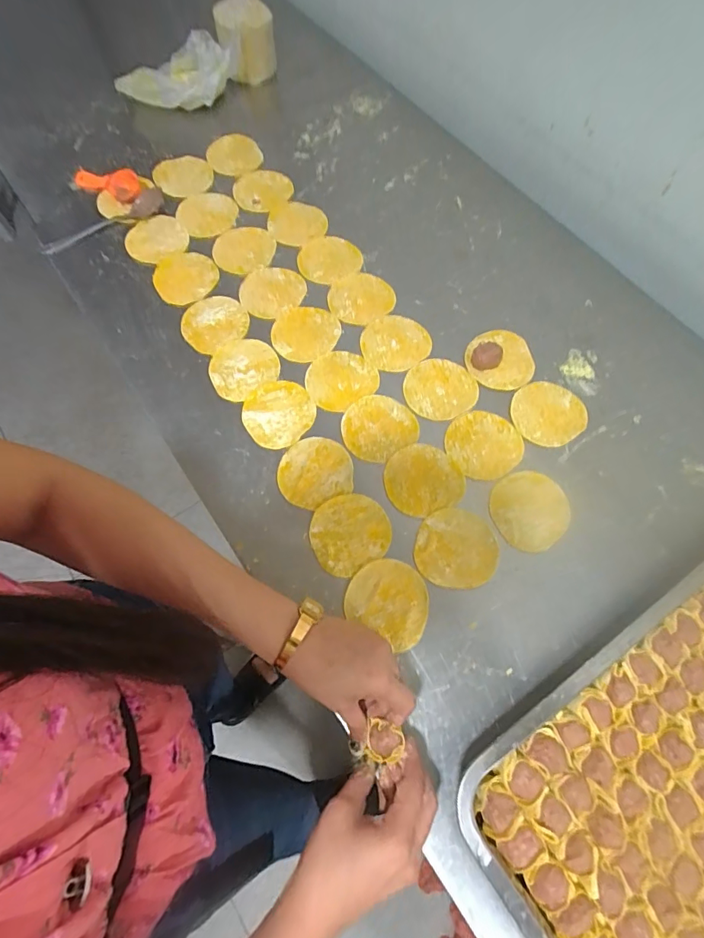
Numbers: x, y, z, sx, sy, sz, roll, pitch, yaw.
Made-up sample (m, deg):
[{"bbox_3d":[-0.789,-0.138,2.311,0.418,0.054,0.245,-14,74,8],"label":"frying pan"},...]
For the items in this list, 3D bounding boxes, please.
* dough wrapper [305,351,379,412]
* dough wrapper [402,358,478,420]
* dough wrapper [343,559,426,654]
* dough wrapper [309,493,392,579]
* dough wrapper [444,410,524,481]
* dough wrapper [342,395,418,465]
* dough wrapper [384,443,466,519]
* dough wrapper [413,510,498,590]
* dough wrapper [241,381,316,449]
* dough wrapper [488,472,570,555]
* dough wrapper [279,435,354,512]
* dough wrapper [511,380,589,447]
[{"bbox_3d":[-0.015,-0.107,0.545,0.083,0.007,0.074,-32,69,-12],"label":"dough wrapper"},{"bbox_3d":[0.104,-0.095,0.537,0.083,0.006,0.076,11,69,4],"label":"dough wrapper"},{"bbox_3d":[0.035,0.128,0.447,0.079,0.004,0.076,0,68,0],"label":"dough wrapper"},{"bbox_3d":[-0.002,0.065,0.474,0.083,0.004,0.076,0,68,0],"label":"dough wrapper"},{"bbox_3d":[0.149,-0.029,0.511,0.081,0.005,0.080,-1,67,3],"label":"dough wrapper"},{"bbox_3d":[0.030,-0.048,0.520,0.082,0.005,0.077,0,68,0],"label":"dough wrapper"},{"bbox_3d":[0.076,0.011,0.494,0.082,0.004,0.077,0,68,0],"label":"dough wrapper"},{"bbox_3d":[0.107,0.080,0.465,0.079,0.004,0.080,0,68,0],"label":"dough wrapper"},{"bbox_3d":[-0.084,-0.065,0.525,0.076,0.005,0.081,0,68,0],"label":"dough wrapper"},{"bbox_3d":[0.188,0.042,0.479,0.082,0.004,0.079,0,68,0],"label":"dough wrapper"},{"bbox_3d":[-0.041,0.002,0.497,0.080,0.006,0.077,0,68,0],"label":"dough wrapper"},{"bbox_3d":[0.226,-0.064,0.526,0.083,0.006,0.078,0,68,0],"label":"dough wrapper"}]

